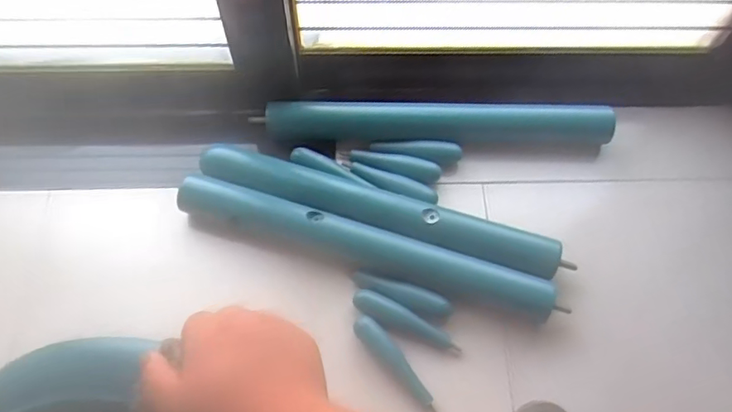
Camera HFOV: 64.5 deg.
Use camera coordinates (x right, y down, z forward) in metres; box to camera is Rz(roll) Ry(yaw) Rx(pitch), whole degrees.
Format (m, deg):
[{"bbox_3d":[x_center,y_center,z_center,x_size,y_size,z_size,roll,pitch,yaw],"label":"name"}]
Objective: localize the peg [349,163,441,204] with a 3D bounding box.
[{"bbox_3d":[0.038,-0.032,0.795,0.127,0.024,0.029,22,65,8],"label":"peg"}]

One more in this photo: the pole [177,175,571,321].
[{"bbox_3d":[-0.006,0.043,0.724,0.500,0.051,0.065,17,64,5],"label":"pole"}]

